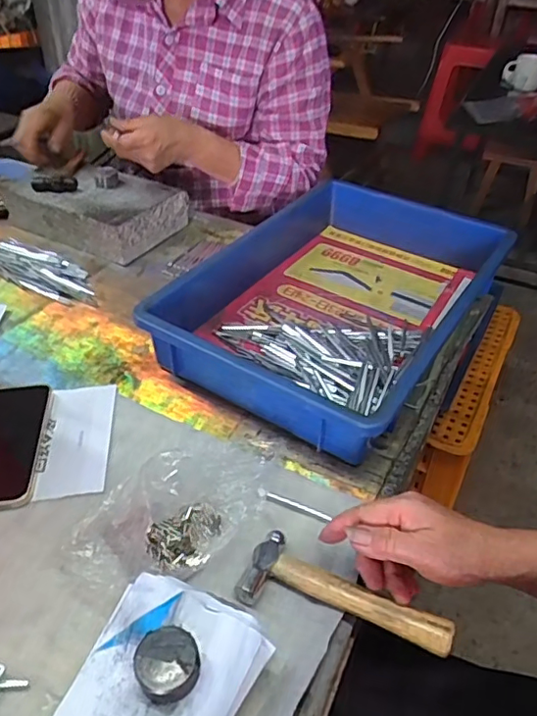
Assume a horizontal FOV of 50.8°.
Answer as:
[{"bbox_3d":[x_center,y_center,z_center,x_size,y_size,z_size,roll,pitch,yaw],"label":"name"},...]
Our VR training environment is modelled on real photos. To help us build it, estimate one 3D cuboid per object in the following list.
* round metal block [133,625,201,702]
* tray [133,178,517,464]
[{"bbox_3d":[-0.064,0.191,0.354,0.038,0.022,0.040,1,40,0],"label":"round metal block"},{"bbox_3d":[0.088,-0.078,0.690,0.296,0.080,0.418,26,45,24],"label":"tray"}]

